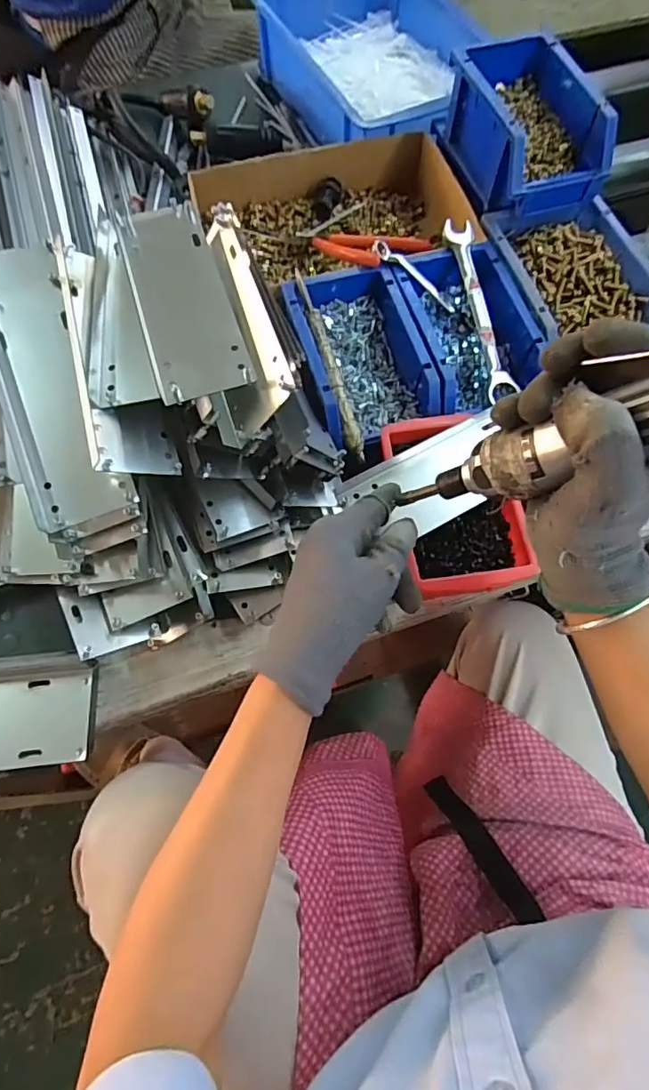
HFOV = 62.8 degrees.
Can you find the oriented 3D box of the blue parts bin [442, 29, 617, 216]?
[{"bbox_3d":[0.189,-0.397,0.505,0.098,0.068,0.160,-16,71,-7],"label":"blue parts bin"}]

